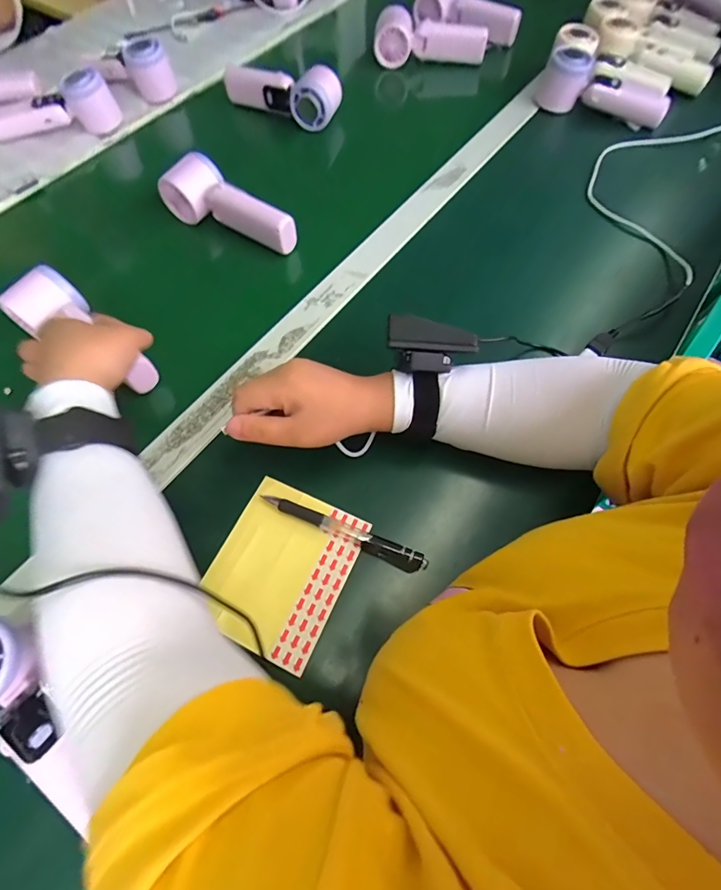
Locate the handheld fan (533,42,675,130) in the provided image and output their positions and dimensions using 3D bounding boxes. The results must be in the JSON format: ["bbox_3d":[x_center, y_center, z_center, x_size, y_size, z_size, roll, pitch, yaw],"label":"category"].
[{"bbox_3d":[0.330,-0.482,0.601,0.167,0.067,0.064,40,70,19],"label":"handheld fan"}]

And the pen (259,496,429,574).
[{"bbox_3d":[-0.014,0.069,0.349,0.136,0.011,0.014,20,65,11],"label":"pen"}]

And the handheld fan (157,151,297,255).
[{"bbox_3d":[-0.149,-0.267,0.491,0.163,0.053,0.052,33,68,17],"label":"handheld fan"}]

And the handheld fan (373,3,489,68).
[{"bbox_3d":[0.110,-0.633,0.685,0.172,0.070,0.060,4,63,3],"label":"handheld fan"}]

